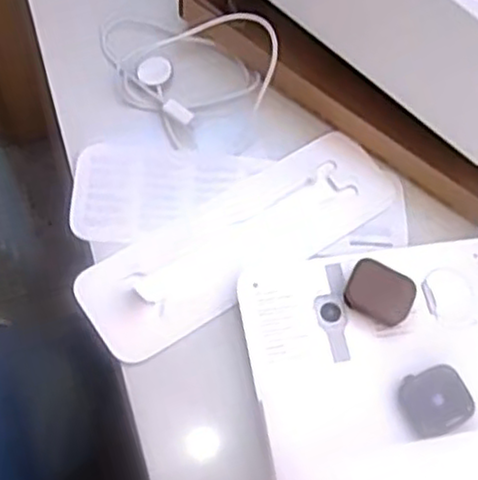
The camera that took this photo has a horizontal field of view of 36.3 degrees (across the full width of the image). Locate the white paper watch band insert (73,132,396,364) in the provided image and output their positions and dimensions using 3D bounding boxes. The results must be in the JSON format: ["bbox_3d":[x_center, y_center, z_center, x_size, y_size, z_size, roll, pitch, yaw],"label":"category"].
[{"bbox_3d":[0.004,-0.001,0.500,0.231,0.010,0.073,-30,69,-18],"label":"white paper watch band insert"}]

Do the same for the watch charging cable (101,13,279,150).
[{"bbox_3d":[-0.035,-0.136,0.530,0.105,0.043,0.123,-24,70,-18],"label":"watch charging cable"}]

